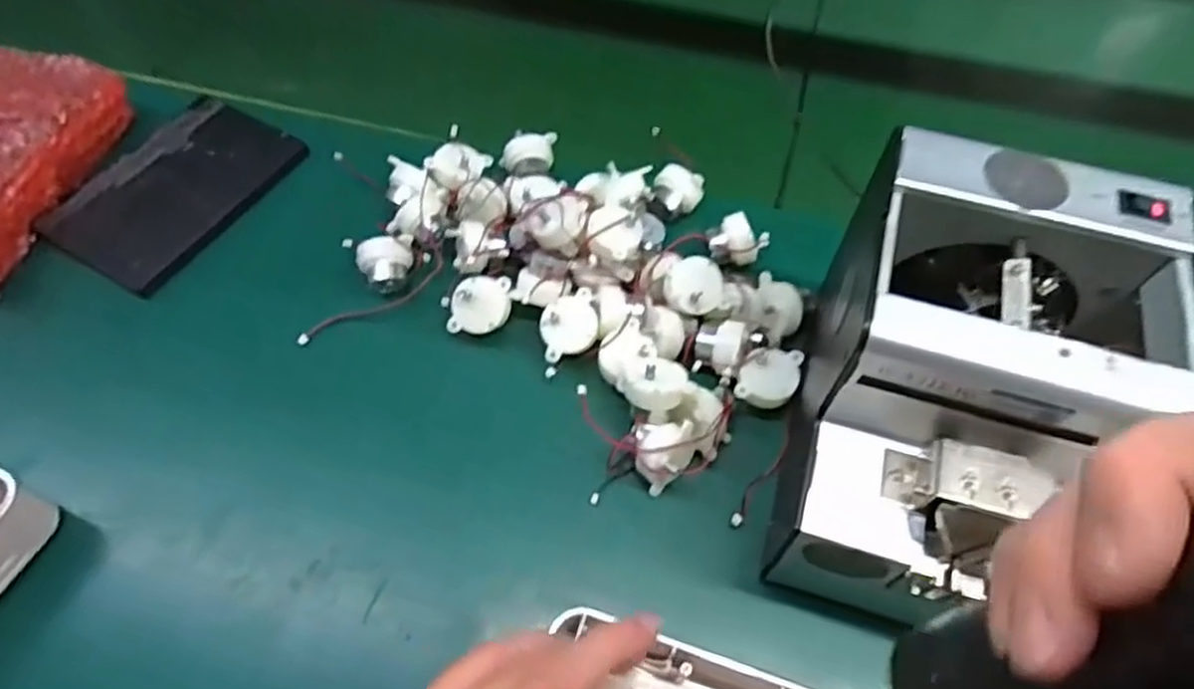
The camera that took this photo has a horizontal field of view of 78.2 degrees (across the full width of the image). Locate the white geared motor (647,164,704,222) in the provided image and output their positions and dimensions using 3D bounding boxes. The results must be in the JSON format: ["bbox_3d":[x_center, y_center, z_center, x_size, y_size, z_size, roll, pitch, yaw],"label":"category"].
[{"bbox_3d":[0.053,-0.100,0.484,0.031,0.022,0.034,1,56,-1],"label":"white geared motor"}]

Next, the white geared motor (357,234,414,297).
[{"bbox_3d":[-0.129,-0.050,0.455,0.034,0.030,0.024,-19,58,-14],"label":"white geared motor"}]

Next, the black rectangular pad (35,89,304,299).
[{"bbox_3d":[-0.283,-0.105,0.496,0.099,0.014,0.147,27,59,16],"label":"black rectangular pad"}]

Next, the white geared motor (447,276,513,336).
[{"bbox_3d":[-0.068,-0.023,0.437,0.034,0.023,0.034,8,97,4],"label":"white geared motor"}]

